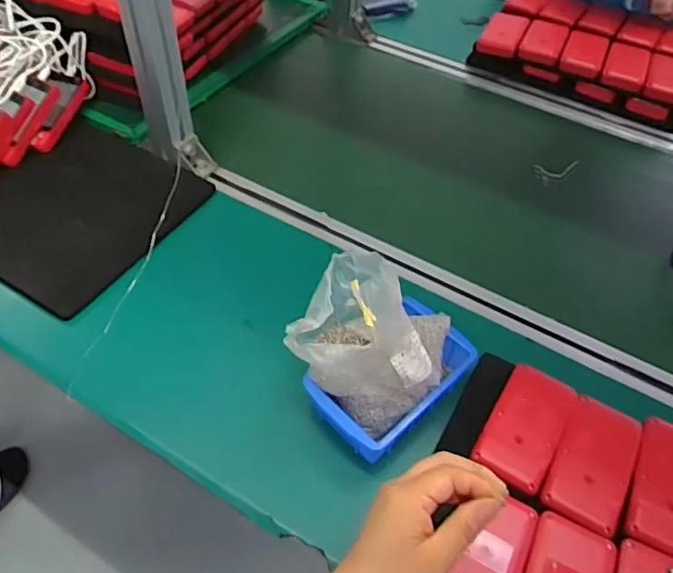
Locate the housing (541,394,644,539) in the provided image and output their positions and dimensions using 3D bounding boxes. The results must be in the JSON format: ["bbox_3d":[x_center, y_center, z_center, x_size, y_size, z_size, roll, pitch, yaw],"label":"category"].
[{"bbox_3d":[0.224,0.152,0.497,0.061,0.014,0.113,26,54,17],"label":"housing"}]

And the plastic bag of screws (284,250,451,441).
[{"bbox_3d":[0.034,0.036,0.491,0.129,0.139,0.120,17,52,11],"label":"plastic bag of screws"}]

